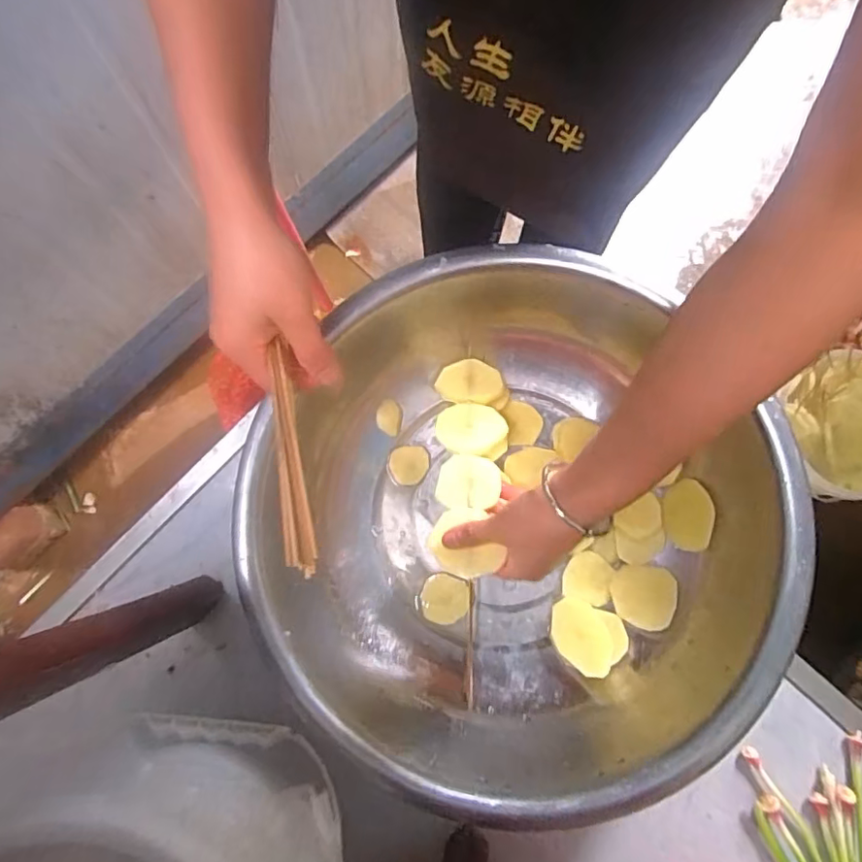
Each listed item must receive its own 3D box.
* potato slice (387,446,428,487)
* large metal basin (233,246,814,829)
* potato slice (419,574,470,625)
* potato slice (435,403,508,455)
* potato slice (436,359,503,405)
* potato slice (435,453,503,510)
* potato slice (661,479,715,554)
[{"bbox_3d":[-0.021,0.032,0.508,0.035,0.008,0.035,0,78,-1],"label":"potato slice"},{"bbox_3d":[0.069,0.057,0.440,0.342,0.140,0.384,-30,80,-7],"label":"large metal basin"},{"bbox_3d":[0.012,0.147,0.485,0.041,0.010,0.040,0,78,-1],"label":"potato slice"},{"bbox_3d":[0.034,-0.002,0.472,0.058,0.004,0.046,6,66,10],"label":"potato slice"},{"bbox_3d":[0.033,-0.043,0.484,0.057,0.007,0.038,3,78,12],"label":"potato slice"},{"bbox_3d":[0.031,0.042,0.456,0.050,0.007,0.044,9,78,1],"label":"potato slice"},{"bbox_3d":[0.211,0.069,0.458,0.004,0.041,0.058,22,64,-40],"label":"potato slice"}]

